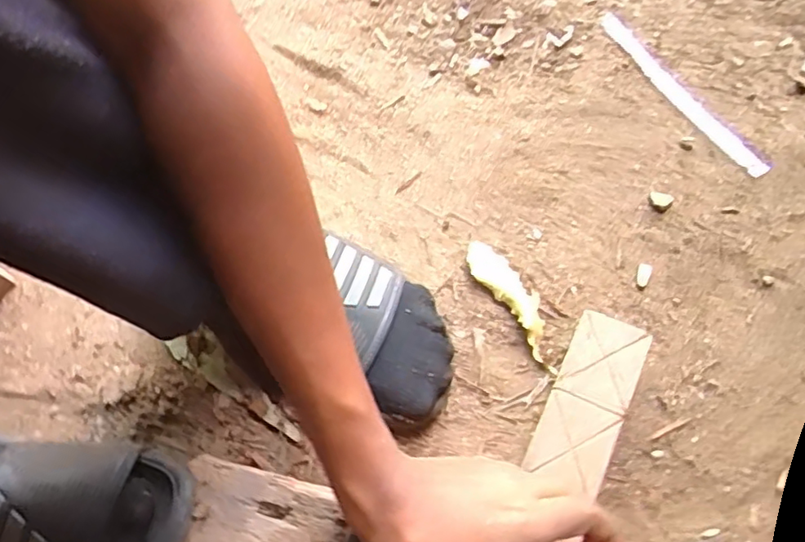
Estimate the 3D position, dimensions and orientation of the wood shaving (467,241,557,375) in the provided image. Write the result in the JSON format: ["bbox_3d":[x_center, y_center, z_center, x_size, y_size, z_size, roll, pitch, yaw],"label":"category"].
[{"bbox_3d":[0.092,0.022,0.471,0.032,0.016,0.122,-32,68,-11],"label":"wood shaving"}]

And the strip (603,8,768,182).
[{"bbox_3d":[0.260,-0.174,0.558,0.028,0.007,0.223,-25,65,-15],"label":"strip"}]

